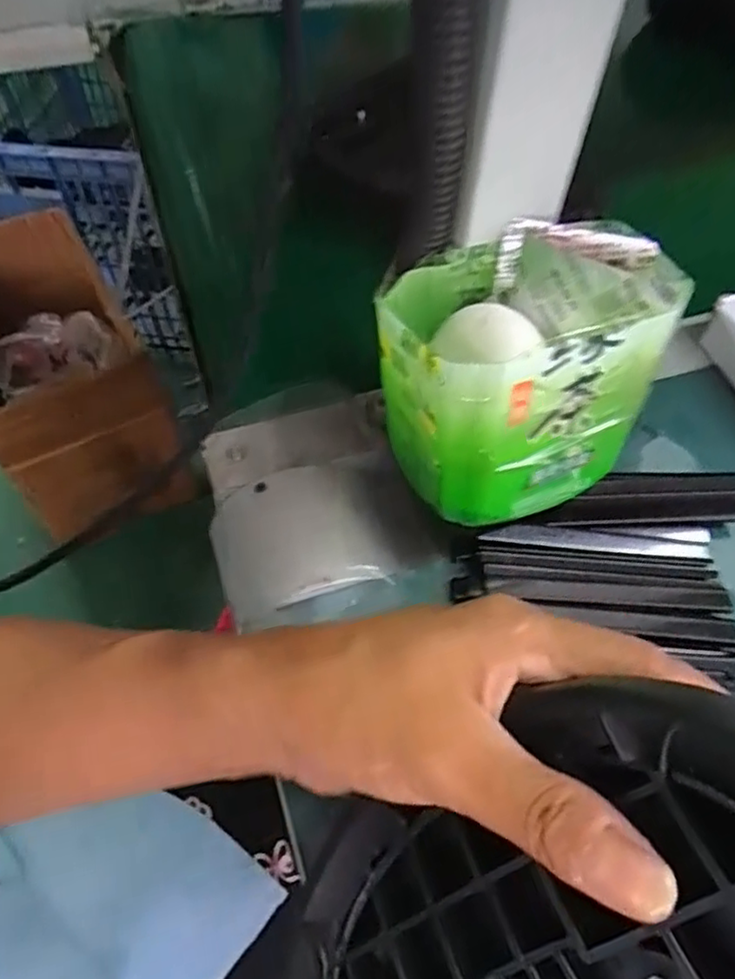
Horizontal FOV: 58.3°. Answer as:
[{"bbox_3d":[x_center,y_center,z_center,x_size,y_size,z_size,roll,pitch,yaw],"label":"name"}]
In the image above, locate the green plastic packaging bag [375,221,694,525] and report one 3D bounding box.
[{"bbox_3d":[0.062,-0.050,0.272,0.109,0.087,0.084,-13,59,-10],"label":"green plastic packaging bag"}]

